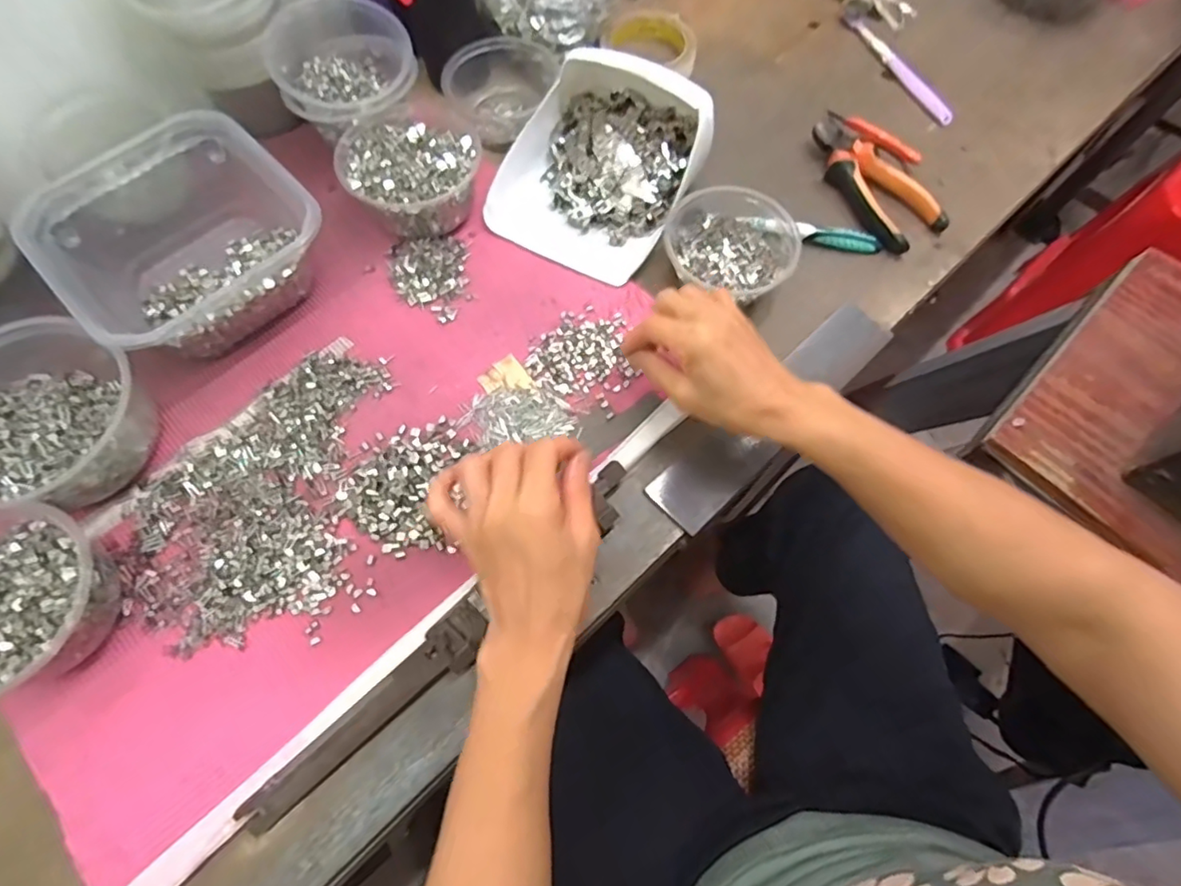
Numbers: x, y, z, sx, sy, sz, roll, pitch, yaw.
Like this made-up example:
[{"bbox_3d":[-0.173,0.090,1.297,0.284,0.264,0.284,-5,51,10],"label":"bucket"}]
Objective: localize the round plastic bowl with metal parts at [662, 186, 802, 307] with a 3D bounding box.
[{"bbox_3d":[0.118,-0.169,0.490,0.105,0.049,0.104,1,69,-2],"label":"round plastic bowl with metal parts"}]

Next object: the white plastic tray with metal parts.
[{"bbox_3d":[0.007,-0.242,0.504,0.159,0.054,0.182,27,88,12],"label":"white plastic tray with metal parts"}]

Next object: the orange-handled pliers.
[{"bbox_3d":[0.263,-0.249,0.548,0.068,0.023,0.155,-25,72,-11],"label":"orange-handled pliers"}]

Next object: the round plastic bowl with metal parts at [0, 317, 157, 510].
[{"bbox_3d":[-0.380,-0.018,0.403,0.126,0.065,0.128,1,69,-2],"label":"round plastic bowl with metal parts"}]

